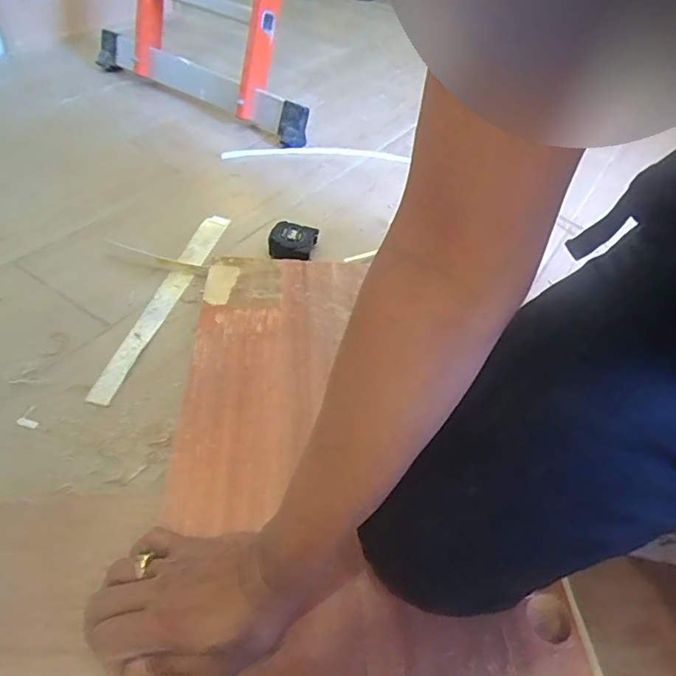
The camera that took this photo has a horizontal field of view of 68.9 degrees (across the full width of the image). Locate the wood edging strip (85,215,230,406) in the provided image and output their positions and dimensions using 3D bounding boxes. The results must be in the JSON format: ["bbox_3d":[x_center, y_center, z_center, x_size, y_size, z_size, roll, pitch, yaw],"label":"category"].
[{"bbox_3d":[-0.225,-0.060,0.651,0.035,0.007,0.370,12,48,4],"label":"wood edging strip"}]

